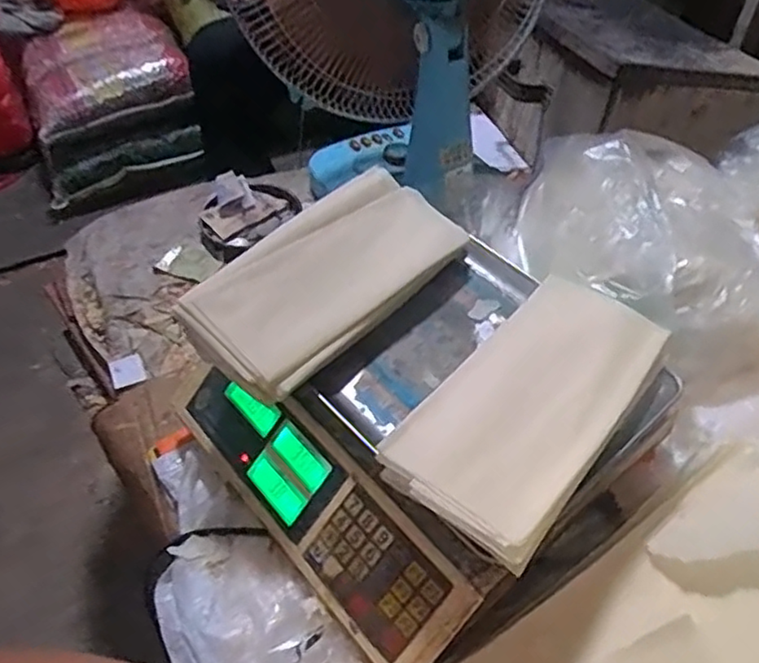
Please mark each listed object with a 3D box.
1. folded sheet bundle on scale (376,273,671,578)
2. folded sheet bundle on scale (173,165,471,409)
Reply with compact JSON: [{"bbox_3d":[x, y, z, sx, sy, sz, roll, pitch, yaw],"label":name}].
[{"bbox_3d":[0.118,0.045,0.489,0.120,0.020,0.252,30,54,26],"label":"folded sheet bundle on scale"},{"bbox_3d":[-0.042,-0.053,0.566,0.123,0.028,0.263,42,57,15],"label":"folded sheet bundle on scale"}]

